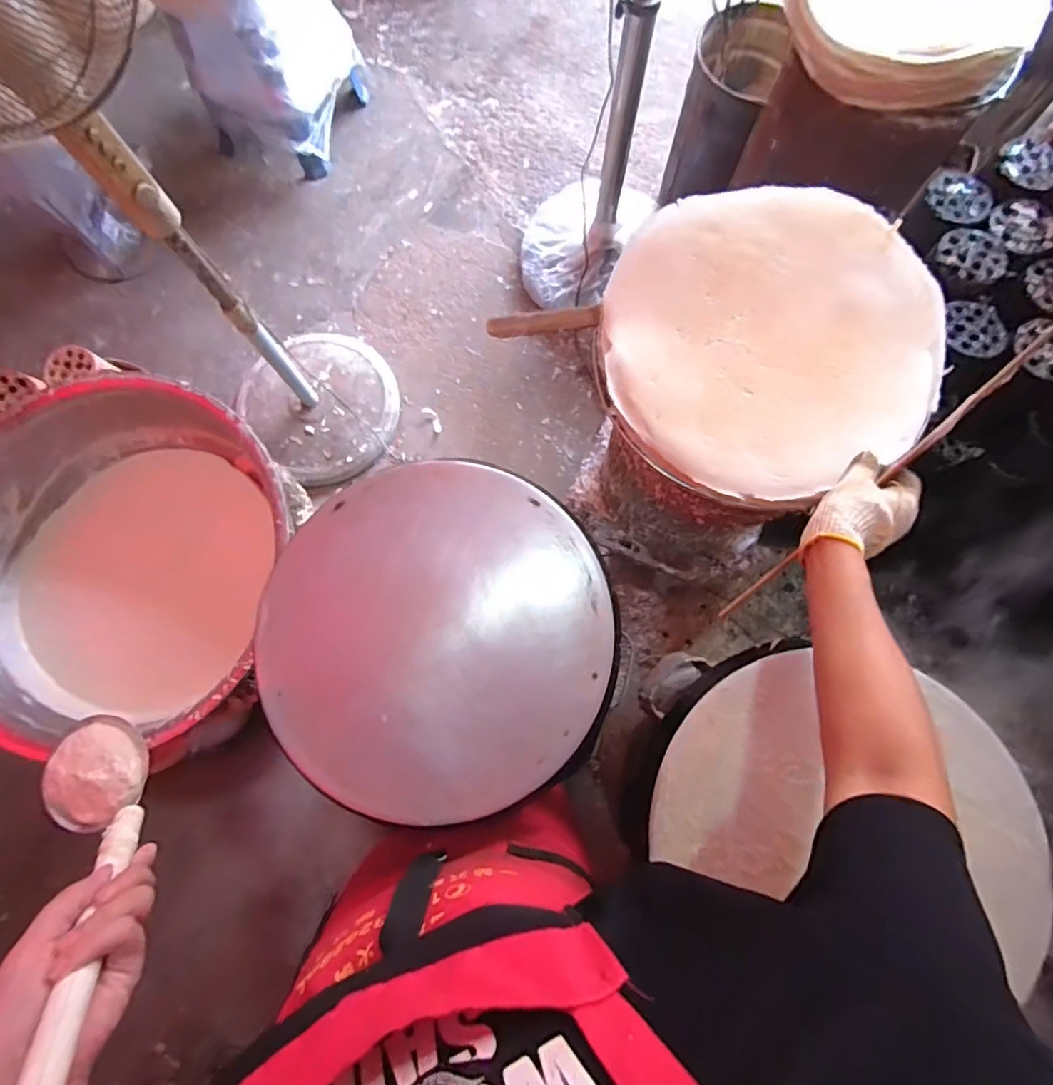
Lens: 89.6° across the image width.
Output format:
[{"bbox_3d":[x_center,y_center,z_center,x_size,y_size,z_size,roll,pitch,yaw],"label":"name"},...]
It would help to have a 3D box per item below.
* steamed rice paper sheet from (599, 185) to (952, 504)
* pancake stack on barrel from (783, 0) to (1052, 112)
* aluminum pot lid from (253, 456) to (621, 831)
[{"bbox_3d":[0.276,-0.234,0.594,0.370,0.041,0.383,33,81,8],"label":"steamed rice paper sheet"},{"bbox_3d":[0.652,-0.935,0.892,0.386,0.087,0.390,23,79,6],"label":"pancake stack on barrel"},{"bbox_3d":[-0.093,0.094,0.565,0.365,0.021,0.360,0,78,1],"label":"aluminum pot lid"}]

